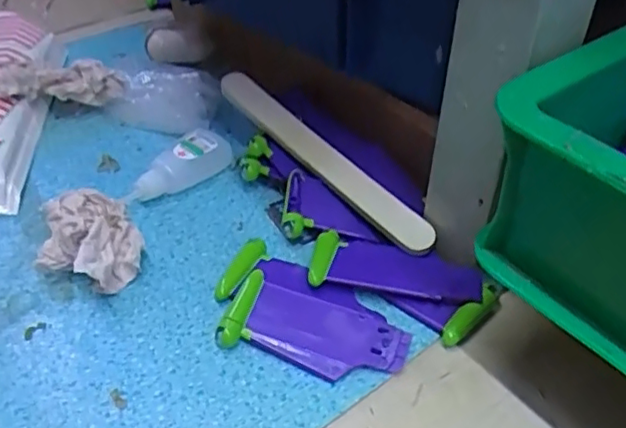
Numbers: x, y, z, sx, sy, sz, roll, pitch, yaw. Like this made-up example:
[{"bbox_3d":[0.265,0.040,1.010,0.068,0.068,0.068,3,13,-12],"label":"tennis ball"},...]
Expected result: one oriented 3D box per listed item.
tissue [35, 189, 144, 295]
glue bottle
[{"bbox_3d":[-0.124,0.012,0.345,0.059,0.039,0.050,22,46,24],"label":"tissue"},{"bbox_3d":[-0.085,-0.030,0.410,0.022,0.026,0.079,26,48,28],"label":"glue bottle"}]

